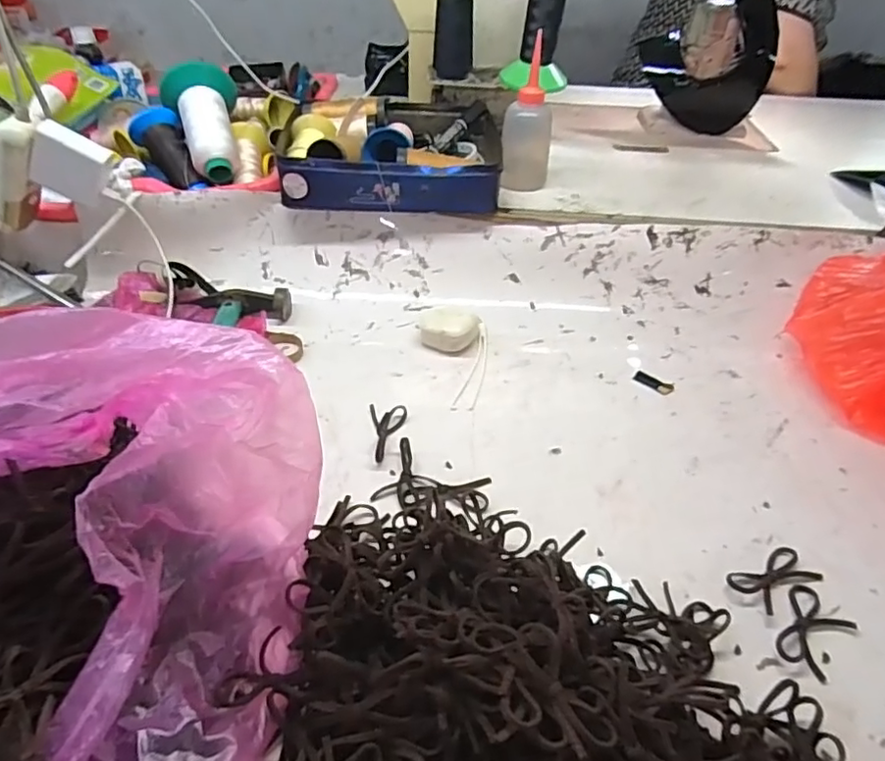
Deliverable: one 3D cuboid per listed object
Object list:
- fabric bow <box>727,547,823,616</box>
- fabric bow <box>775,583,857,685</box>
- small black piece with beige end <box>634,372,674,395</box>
[{"bbox_3d":[0.254,0.151,0.454,0.071,0.009,0.035,-19,46,-24],"label":"fabric bow"},{"bbox_3d":[0.263,0.178,0.425,0.070,0.009,0.044,-31,52,-33],"label":"fabric bow"},{"bbox_3d":[0.223,0.002,0.629,0.041,0.004,0.017,28,49,23],"label":"small black piece with beige end"}]

